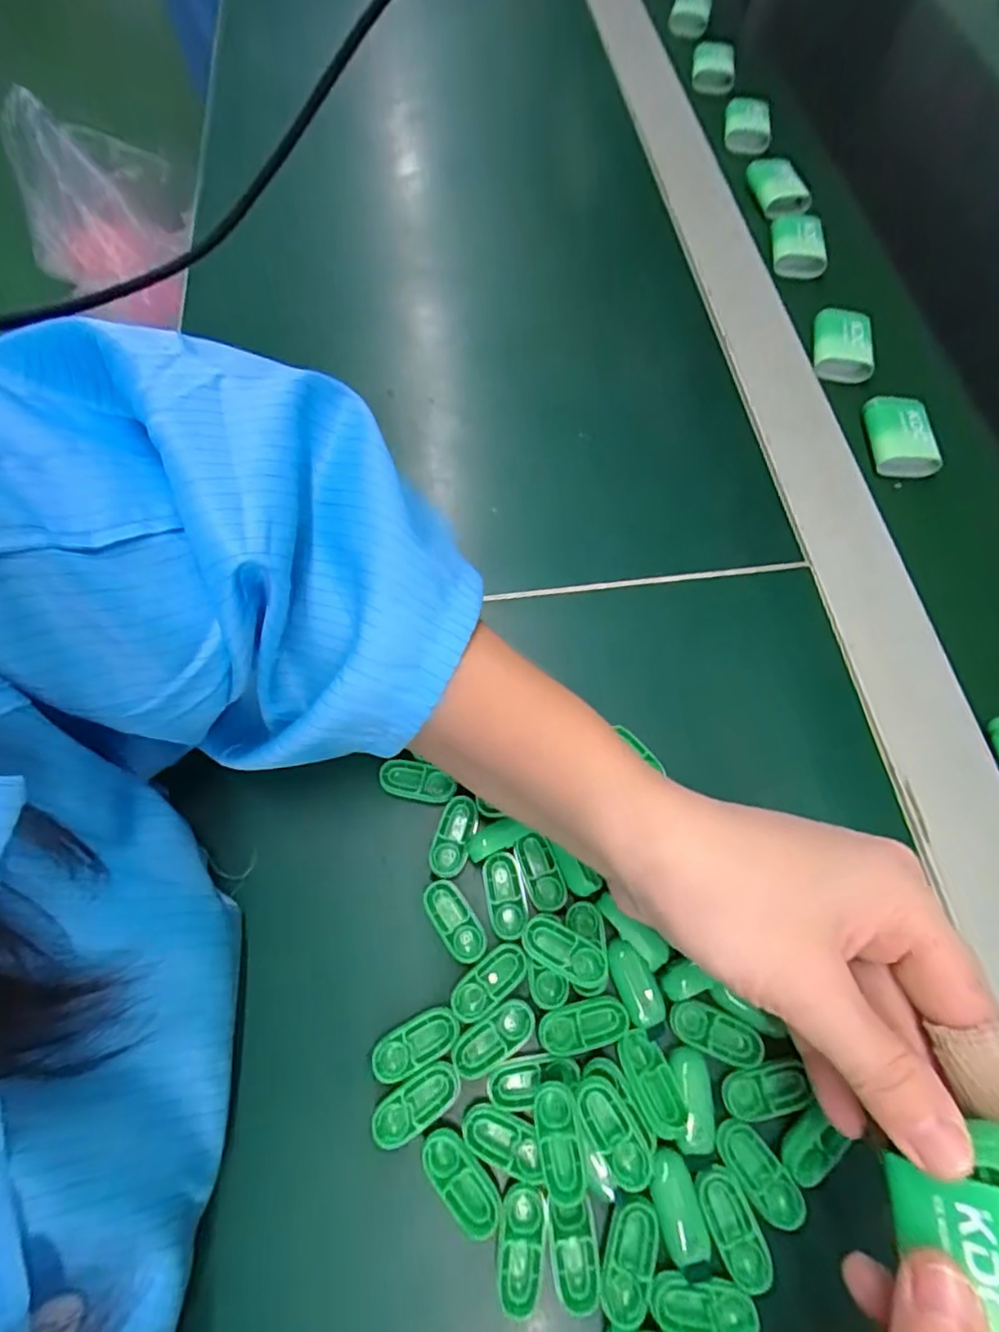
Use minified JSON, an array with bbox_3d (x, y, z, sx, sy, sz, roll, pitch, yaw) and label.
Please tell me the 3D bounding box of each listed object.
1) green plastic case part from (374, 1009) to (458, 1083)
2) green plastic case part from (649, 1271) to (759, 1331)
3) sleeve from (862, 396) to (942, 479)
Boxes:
[{"bbox_3d":[-0.032,0.146,0.239,0.034,0.018,0.017,-23,69,-11],"label":"green plastic case part"},{"bbox_3d":[0.067,0.212,0.201,0.033,0.004,0.016,9,67,2],"label":"green plastic case part"},{"bbox_3d":[0.237,-0.137,0.363,0.036,0.016,0.048,0,66,-2],"label":"sleeve"}]

